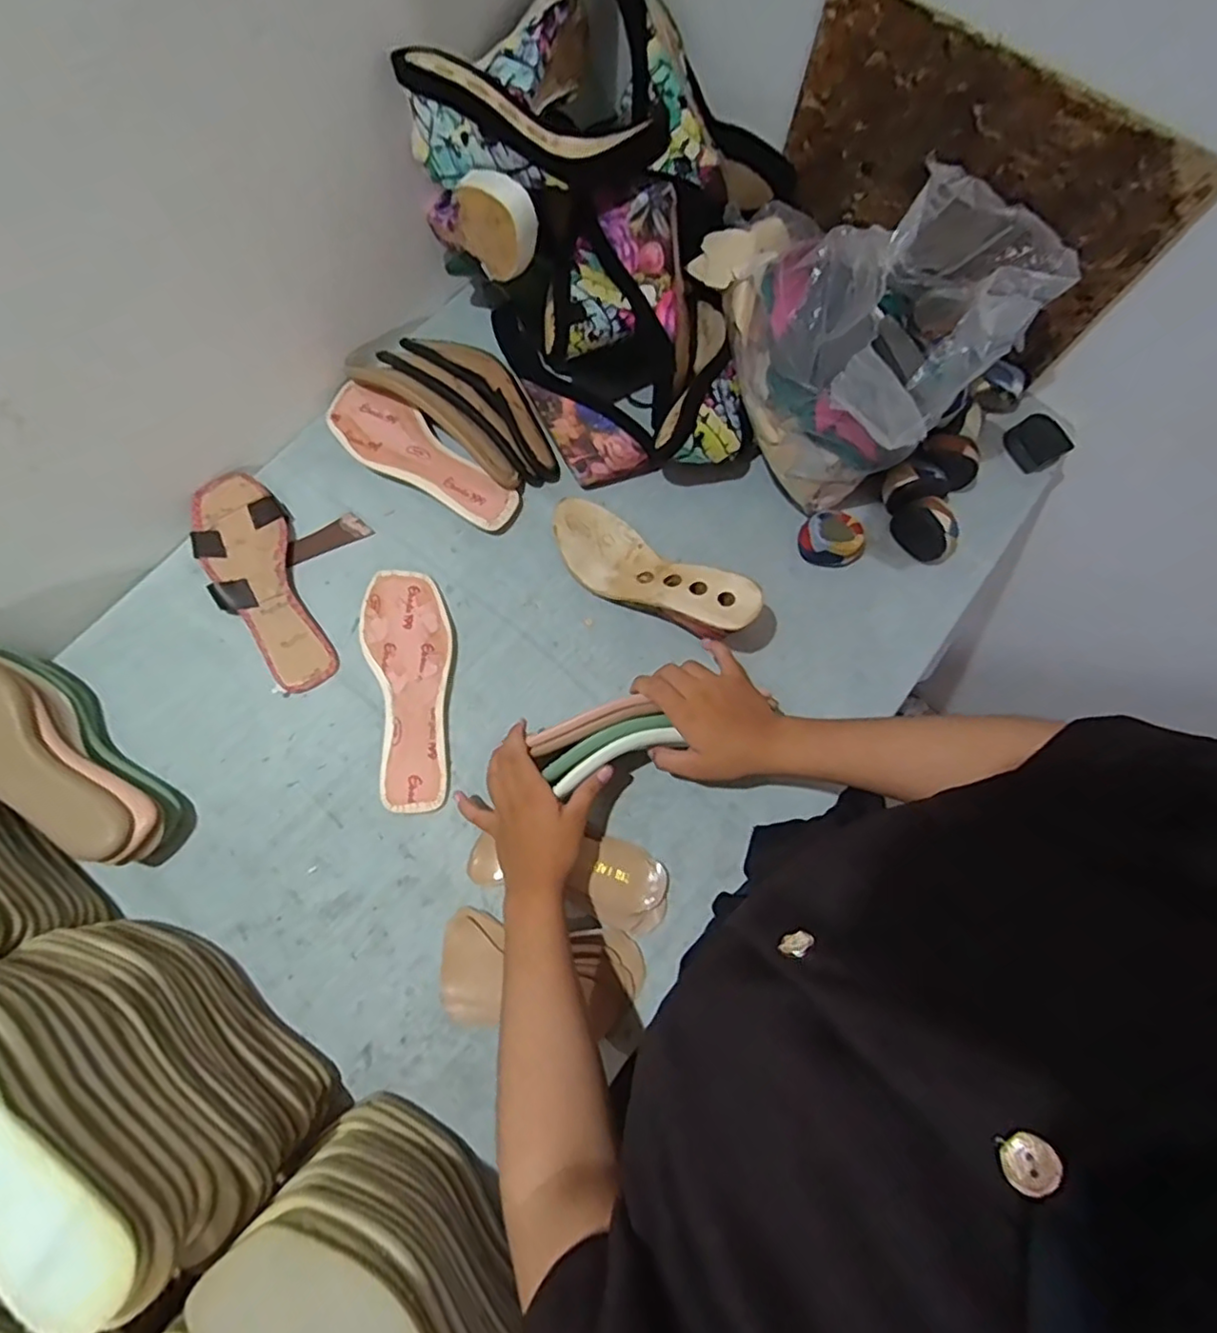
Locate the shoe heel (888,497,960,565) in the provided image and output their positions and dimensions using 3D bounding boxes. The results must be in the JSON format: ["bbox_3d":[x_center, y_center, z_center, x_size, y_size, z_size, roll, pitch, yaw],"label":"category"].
[{"bbox_3d":[0.335,-0.143,0.666,0.038,0.049,0.066,-23,75,-8],"label":"shoe heel"}]

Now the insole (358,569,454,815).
[{"bbox_3d":[-0.193,0.016,0.625,0.083,0.017,0.243,-12,74,-5],"label":"insole"}]

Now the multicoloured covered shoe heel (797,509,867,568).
[{"bbox_3d":[0.236,-0.132,0.669,0.056,0.040,0.059,0,73,-1],"label":"multicoloured covered shoe heel"}]

